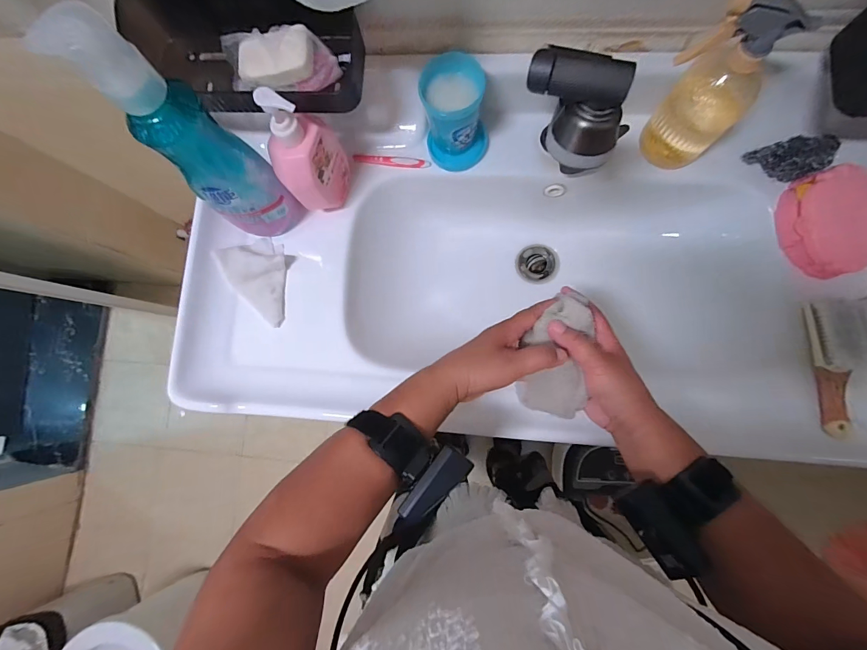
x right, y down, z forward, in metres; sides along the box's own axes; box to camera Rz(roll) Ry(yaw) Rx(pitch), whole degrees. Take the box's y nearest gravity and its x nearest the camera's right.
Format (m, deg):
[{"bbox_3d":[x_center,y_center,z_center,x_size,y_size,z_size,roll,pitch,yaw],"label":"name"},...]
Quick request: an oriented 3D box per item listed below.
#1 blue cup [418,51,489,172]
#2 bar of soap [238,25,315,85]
[{"bbox_3d":[0.030,-0.273,0.485,0.084,0.109,0.090,-7,83,4],"label":"blue cup"},{"bbox_3d":[-0.175,-0.296,0.406,0.086,0.016,0.049,-12,83,4],"label":"bar of soap"}]

